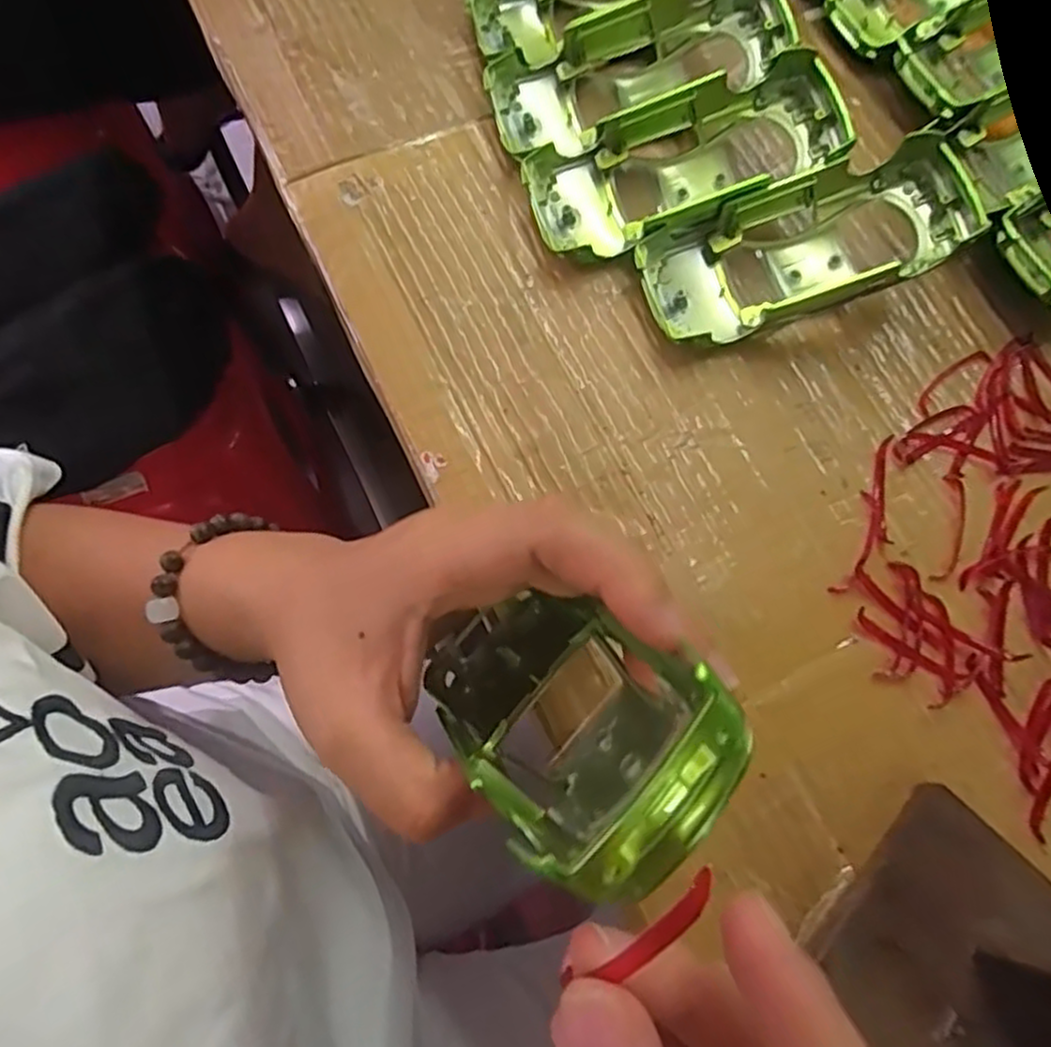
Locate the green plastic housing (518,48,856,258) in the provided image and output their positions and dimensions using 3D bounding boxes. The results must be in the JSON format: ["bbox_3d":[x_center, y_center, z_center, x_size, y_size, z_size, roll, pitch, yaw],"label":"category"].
[{"bbox_3d":[0.068,-0.153,0.303,0.130,0.034,0.055,-16,77,-5],"label":"green plastic housing"}]

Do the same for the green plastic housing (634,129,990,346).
[{"bbox_3d":[0.116,-0.114,0.294,0.132,0.034,0.055,-18,77,-5],"label":"green plastic housing"}]

